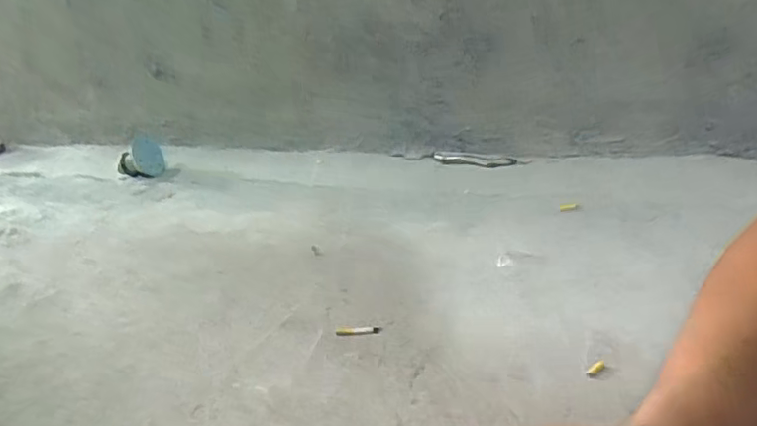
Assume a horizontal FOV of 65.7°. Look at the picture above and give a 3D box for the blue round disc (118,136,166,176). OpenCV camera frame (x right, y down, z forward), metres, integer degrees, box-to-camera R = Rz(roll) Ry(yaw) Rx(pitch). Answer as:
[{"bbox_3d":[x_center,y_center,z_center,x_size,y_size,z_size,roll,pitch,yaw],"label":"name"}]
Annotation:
[{"bbox_3d":[-0.623,-0.141,1.534,0.116,0.082,0.100,-17,27,-20],"label":"blue round disc"}]

